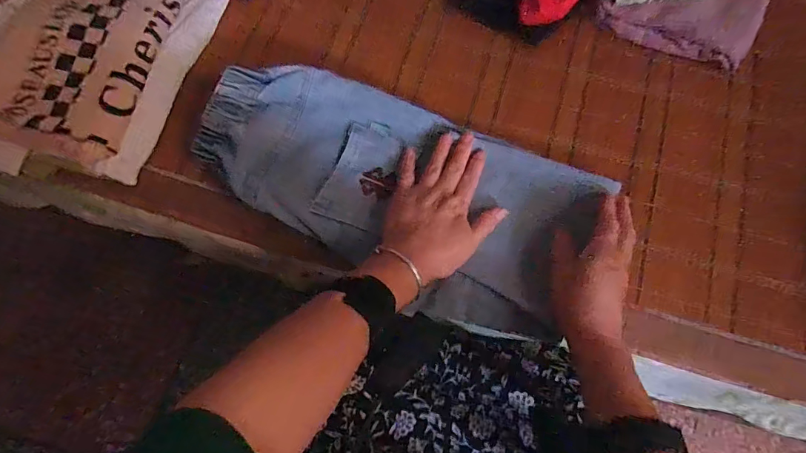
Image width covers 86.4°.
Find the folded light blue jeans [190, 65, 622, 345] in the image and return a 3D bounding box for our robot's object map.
[{"bbox_3d":[-0.004,-0.044,0.465,0.426,0.040,0.212,24,75,3],"label":"folded light blue jeans"}]

